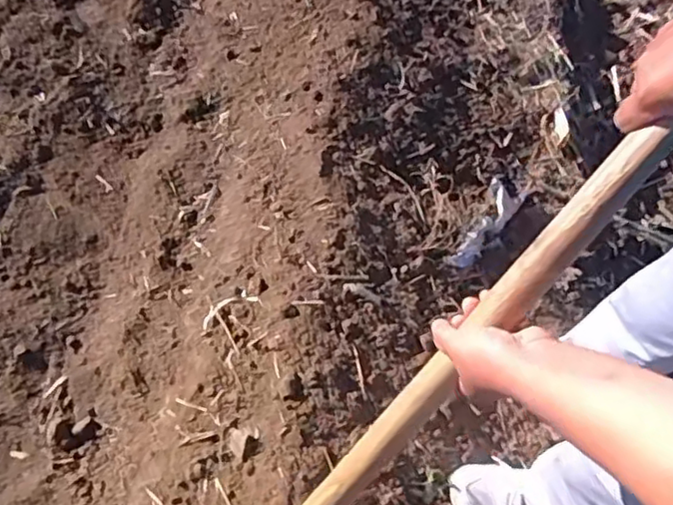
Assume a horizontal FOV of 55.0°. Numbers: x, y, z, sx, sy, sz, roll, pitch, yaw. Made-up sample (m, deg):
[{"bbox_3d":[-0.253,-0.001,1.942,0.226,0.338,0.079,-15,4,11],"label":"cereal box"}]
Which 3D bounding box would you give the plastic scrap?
[{"bbox_3d":[0.343,-0.067,1.484,0.083,0.034,0.300,32,55,14],"label":"plastic scrap"}]

